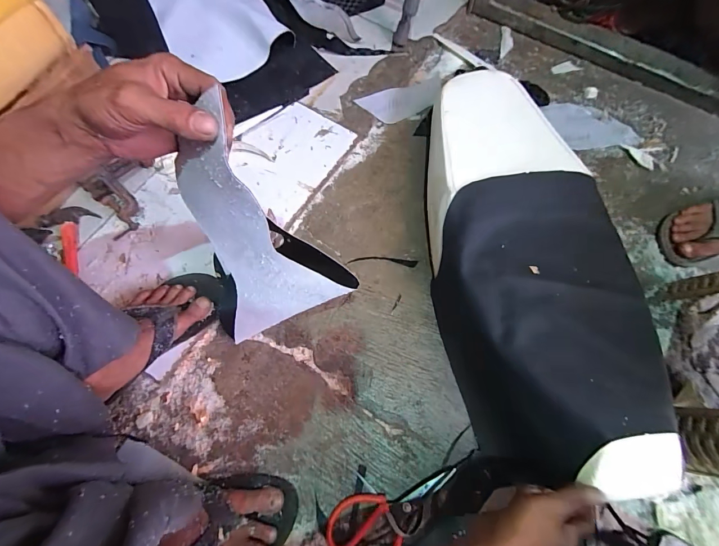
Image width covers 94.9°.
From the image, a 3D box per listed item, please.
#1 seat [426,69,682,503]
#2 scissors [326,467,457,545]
[{"bbox_3d":[0.253,-0.039,0.519,0.249,0.154,0.652,-5,72,-3],"label":"seat"},{"bbox_3d":[0.048,0.343,0.482,0.201,0.025,0.088,-33,65,-8],"label":"scissors"}]

